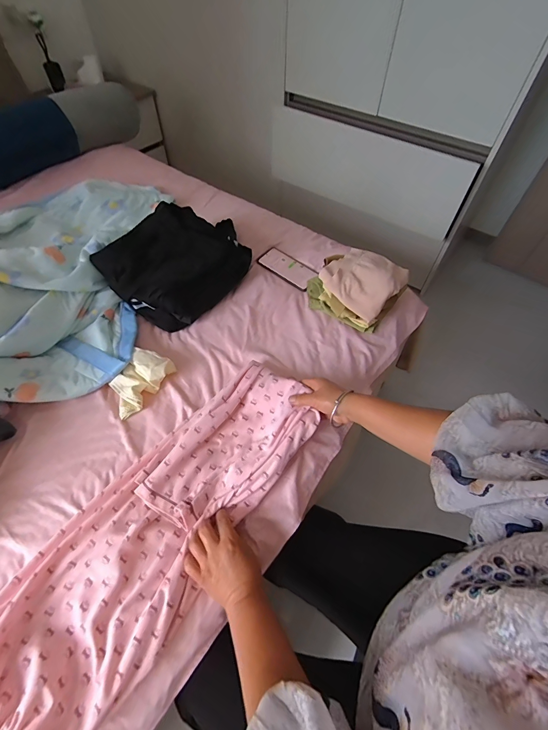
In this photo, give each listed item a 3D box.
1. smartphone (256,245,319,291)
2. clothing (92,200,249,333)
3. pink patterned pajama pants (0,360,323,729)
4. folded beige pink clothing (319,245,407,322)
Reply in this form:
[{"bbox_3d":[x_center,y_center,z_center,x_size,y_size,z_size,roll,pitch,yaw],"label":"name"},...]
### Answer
[{"bbox_3d":[0.038,-0.263,0.898,0.161,0.013,0.084,34,62,19],"label":"smartphone"},{"bbox_3d":[-0.208,-0.271,0.809,0.247,0.136,0.352,36,63,19],"label":"clothing"},{"bbox_3d":[-0.151,0.232,0.517,0.226,0.051,0.585,34,63,19],"label":"pink patterned pajama pants"},{"bbox_3d":[0.209,-0.199,0.772,0.154,0.050,0.177,36,62,20],"label":"folded beige pink clothing"}]

